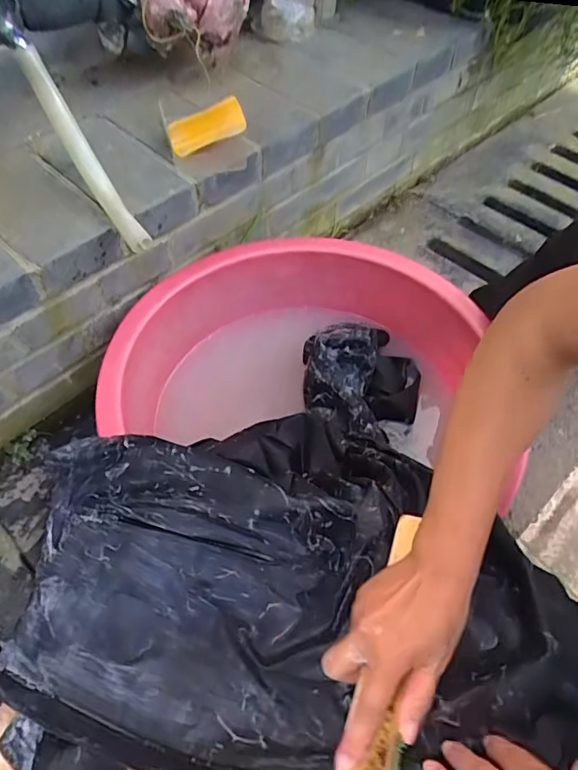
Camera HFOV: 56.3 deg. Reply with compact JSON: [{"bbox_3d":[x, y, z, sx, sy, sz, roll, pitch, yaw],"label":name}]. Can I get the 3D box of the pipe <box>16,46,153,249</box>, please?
[{"bbox_3d":[-0.242,-0.273,0.647,0.019,0.046,0.244,-34,101,-21],"label":"pipe"}]

